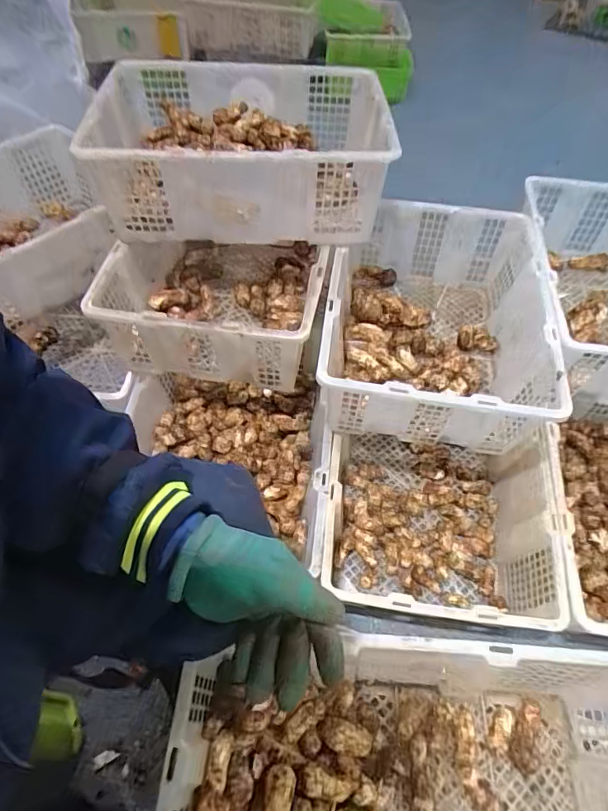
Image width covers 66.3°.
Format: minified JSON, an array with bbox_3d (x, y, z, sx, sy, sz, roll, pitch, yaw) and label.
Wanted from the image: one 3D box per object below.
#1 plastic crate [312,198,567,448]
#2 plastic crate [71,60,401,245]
[{"bbox_3d":[0.220,-0.149,0.818,0.346,0.182,0.442,9,58,2],"label":"plastic crate"},{"bbox_3d":[-0.097,-0.452,0.802,0.459,0.155,0.346,-1,58,-4],"label":"plastic crate"}]

